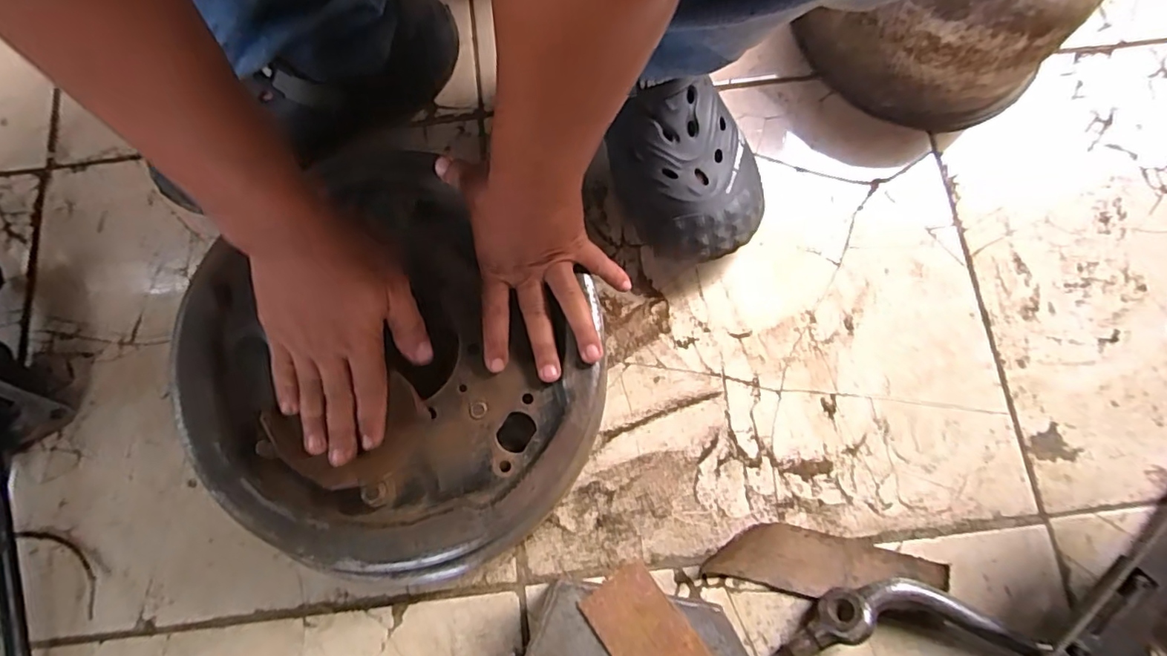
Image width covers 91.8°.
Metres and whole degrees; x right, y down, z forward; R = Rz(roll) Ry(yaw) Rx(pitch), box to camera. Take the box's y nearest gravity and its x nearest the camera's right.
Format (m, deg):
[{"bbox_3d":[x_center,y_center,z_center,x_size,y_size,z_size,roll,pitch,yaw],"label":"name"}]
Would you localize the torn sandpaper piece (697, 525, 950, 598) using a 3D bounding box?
[{"bbox_3d":[0.178,0.175,0.420,0.165,0.014,0.045,7,67,9],"label":"torn sandpaper piece"}]

